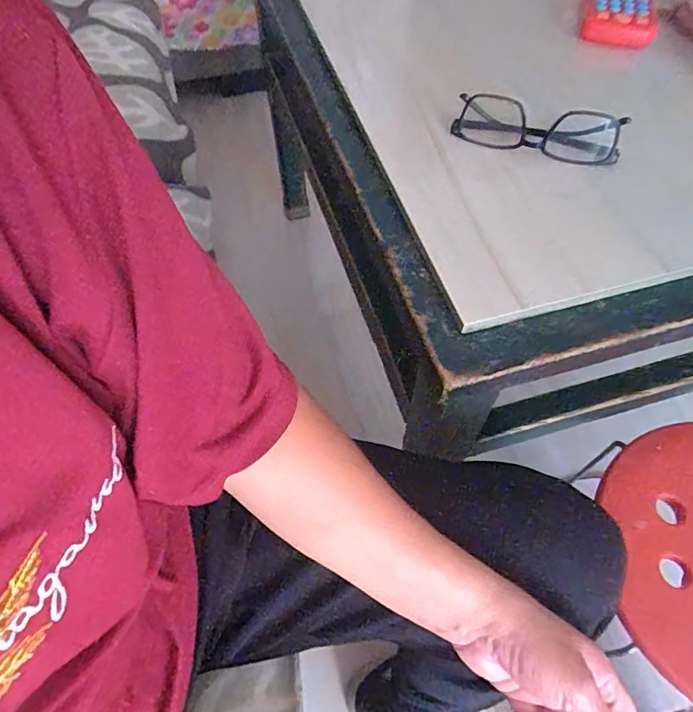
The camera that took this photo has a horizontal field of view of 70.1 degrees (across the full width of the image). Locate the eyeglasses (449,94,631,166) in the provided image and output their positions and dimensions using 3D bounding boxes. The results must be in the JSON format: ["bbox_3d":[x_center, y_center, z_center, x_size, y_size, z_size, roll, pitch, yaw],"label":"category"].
[{"bbox_3d":[0.154,-0.184,0.397,0.134,0.037,0.033,18,60,11],"label":"eyeglasses"}]

